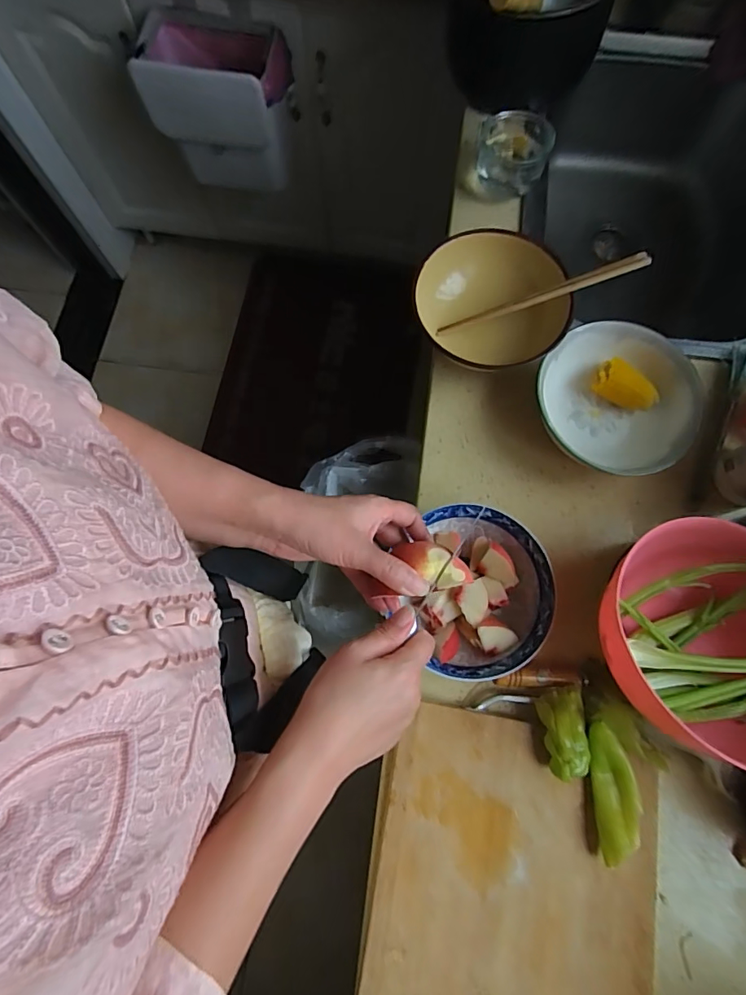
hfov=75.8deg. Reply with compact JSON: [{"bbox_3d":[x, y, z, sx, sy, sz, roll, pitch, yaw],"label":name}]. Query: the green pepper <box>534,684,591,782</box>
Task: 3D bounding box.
[{"bbox_3d":[0.187,0.228,0.466,0.042,0.031,0.075,-7,75,-1],"label":"green pepper"}]

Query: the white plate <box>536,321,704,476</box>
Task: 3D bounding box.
[{"bbox_3d":[0.280,-0.109,0.565,0.162,0.075,0.179,-40,78,-10],"label":"white plate"}]

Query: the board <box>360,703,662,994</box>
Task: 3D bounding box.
[{"bbox_3d":[0.127,0.379,0.426,0.255,0.032,0.336,5,75,2],"label":"board"}]

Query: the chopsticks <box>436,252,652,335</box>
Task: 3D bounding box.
[{"bbox_3d":[0.190,-0.233,0.558,0.235,0.016,0.016,-13,73,20],"label":"chopsticks"}]

